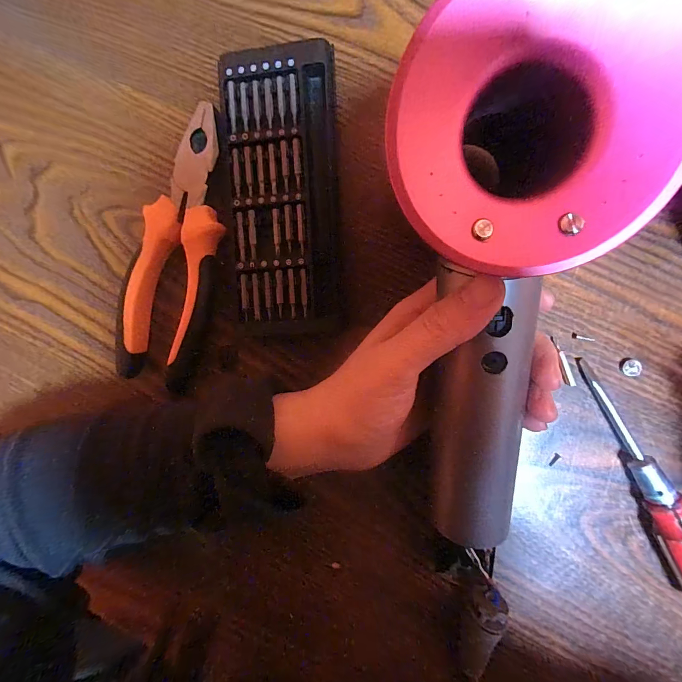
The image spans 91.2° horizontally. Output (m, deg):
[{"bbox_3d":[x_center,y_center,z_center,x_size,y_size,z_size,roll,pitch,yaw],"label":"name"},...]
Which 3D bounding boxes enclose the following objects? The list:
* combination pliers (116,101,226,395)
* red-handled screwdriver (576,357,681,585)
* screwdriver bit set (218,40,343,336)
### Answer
[{"bbox_3d":[-0.090,-0.050,0.192,0.045,0.019,0.153,18,93,4],"label":"combination pliers"},{"bbox_3d":[0.161,0.075,0.171,0.023,0.025,0.135,-28,90,5],"label":"red-handled screwdriver"},{"bbox_3d":[-0.032,-0.080,0.187,0.060,0.015,0.150,-2,92,5],"label":"screwdriver bit set"}]

